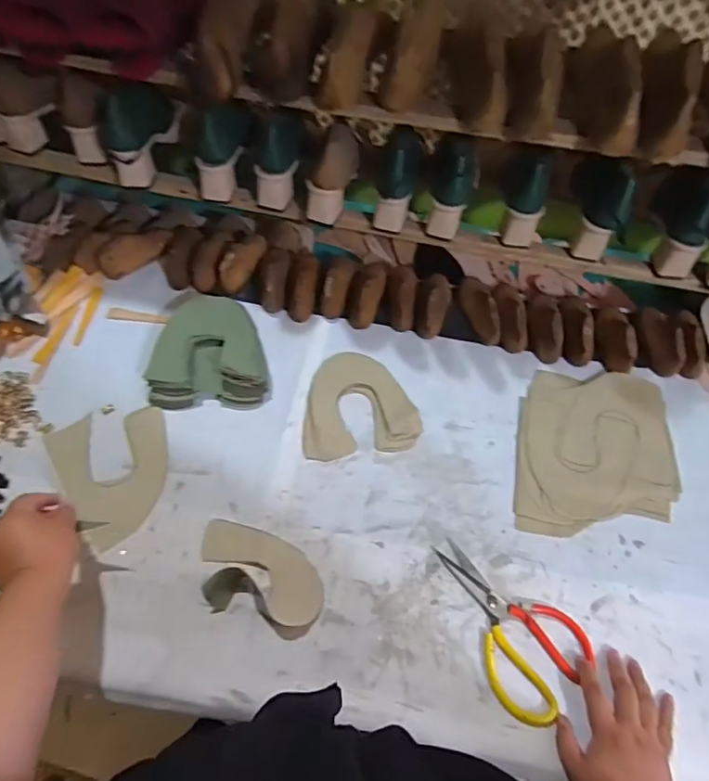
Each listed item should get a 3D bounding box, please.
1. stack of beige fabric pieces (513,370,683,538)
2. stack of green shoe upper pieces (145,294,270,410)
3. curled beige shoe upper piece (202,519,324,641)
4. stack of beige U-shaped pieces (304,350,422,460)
[{"bbox_3d":[0.344,0.084,0.734,0.213,0.025,0.261,11,59,5],"label":"stack of beige fabric pieces"},{"bbox_3d":[-0.215,-0.061,0.780,0.165,0.038,0.178,0,59,-2],"label":"stack of green shoe upper pieces"},{"bbox_3d":[-0.117,0.223,0.626,0.163,0.043,0.105,16,60,8],"label":"curled beige shoe upper piece"},{"bbox_3d":[0.004,0.015,0.768,0.165,0.008,0.170,-7,59,-6],"label":"stack of beige U-shaped pieces"}]

